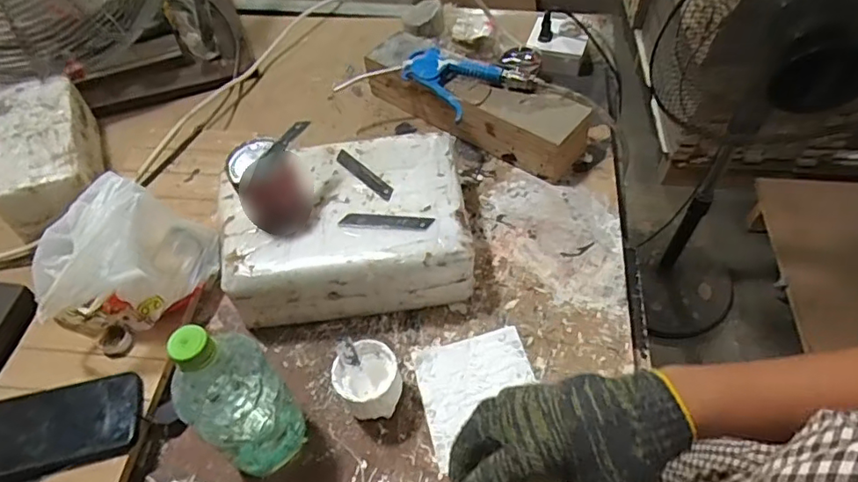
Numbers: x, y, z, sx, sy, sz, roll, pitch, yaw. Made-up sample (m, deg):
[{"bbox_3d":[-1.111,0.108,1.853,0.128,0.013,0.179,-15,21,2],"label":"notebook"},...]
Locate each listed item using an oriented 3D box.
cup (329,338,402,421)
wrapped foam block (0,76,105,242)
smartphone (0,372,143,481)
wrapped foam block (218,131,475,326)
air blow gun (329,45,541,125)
[{"bbox_3d":[-0.061,0.145,0.566,0.062,0.066,0.062,-1,54,1],"label":"cup"},{"bbox_3d":[-0.516,-0.115,0.761,0.117,0.084,0.225,-23,57,-14],"label":"wrapped foam block"},{"bbox_3d":[-0.371,0.182,0.546,0.167,0.015,0.085,-8,55,-10],"label":"smartphone"},{"bbox_3d":[-0.098,-0.022,0.658,0.268,0.095,0.196,-5,54,-1],"label":"wrapped foam block"},{"bbox_3d":[0.010,-0.220,0.763,0.250,0.034,0.105,22,58,17],"label":"air blow gun"}]

